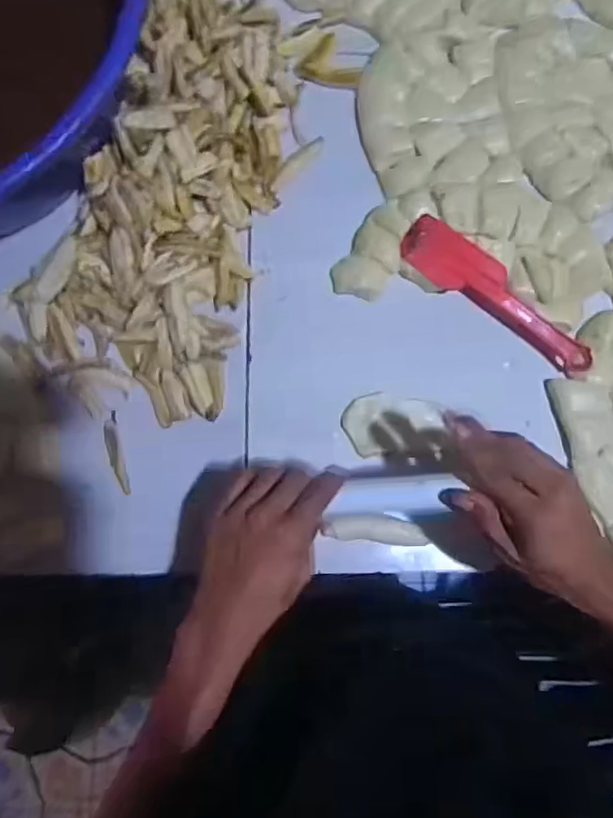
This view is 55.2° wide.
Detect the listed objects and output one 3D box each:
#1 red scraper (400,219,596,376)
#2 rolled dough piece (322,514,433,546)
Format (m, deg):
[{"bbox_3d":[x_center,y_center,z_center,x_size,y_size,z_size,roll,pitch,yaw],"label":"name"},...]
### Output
[{"bbox_3d":[0.173,-0.102,0.527,0.196,0.019,0.043,37,83,2],"label":"red scraper"},{"bbox_3d":[0.060,0.105,0.510,0.086,0.013,0.023,5,83,-2],"label":"rolled dough piece"}]

